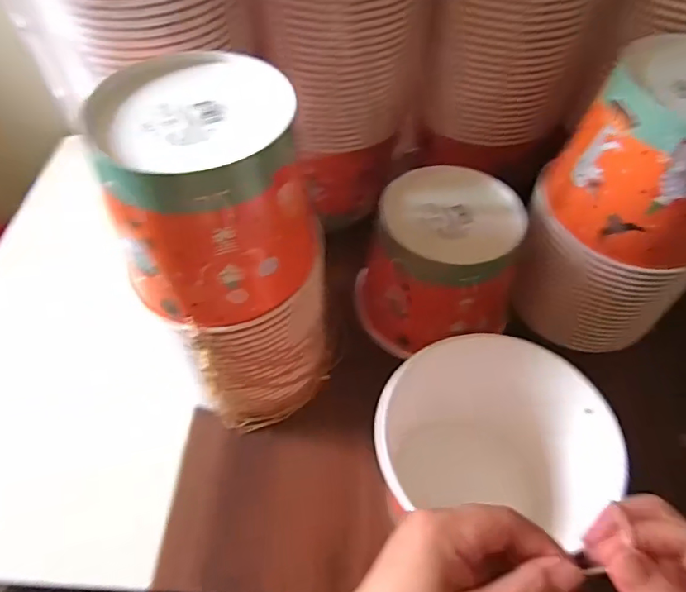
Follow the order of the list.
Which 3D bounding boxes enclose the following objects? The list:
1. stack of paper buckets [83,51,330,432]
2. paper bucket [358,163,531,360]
[{"bbox_3d":[-0.090,-0.020,0.432,0.143,0.287,0.145,-30,60,-20],"label":"stack of paper buckets"},{"bbox_3d":[0.093,-0.029,0.519,0.142,0.136,0.130,0,54,0],"label":"paper bucket"}]

